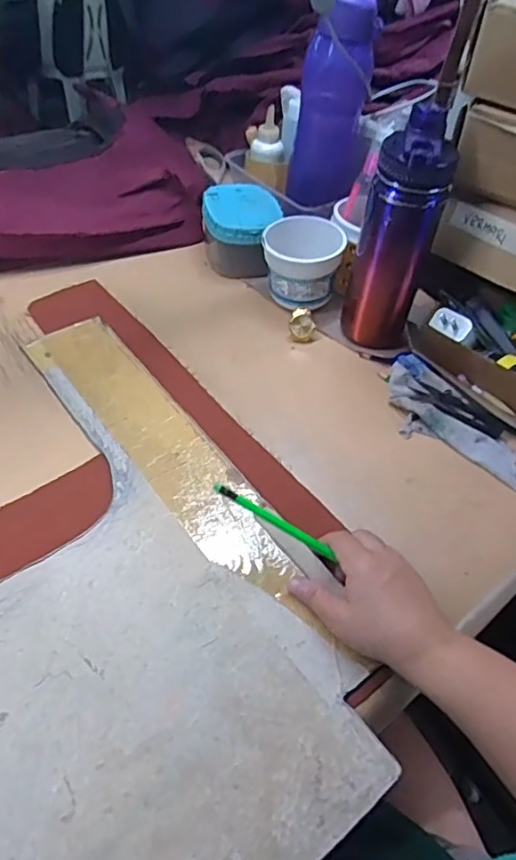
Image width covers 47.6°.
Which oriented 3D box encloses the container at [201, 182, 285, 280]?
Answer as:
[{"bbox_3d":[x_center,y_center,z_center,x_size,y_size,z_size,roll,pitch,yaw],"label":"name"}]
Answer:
[{"bbox_3d":[-0.024,-0.247,0.734,0.100,0.068,0.118,9,48,3],"label":"container"}]

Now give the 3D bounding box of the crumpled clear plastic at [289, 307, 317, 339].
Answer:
[{"bbox_3d":[0.048,-0.120,0.653,0.023,0.022,0.028,-31,58,-28],"label":"crumpled clear plastic"}]

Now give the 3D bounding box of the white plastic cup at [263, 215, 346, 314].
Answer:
[{"bbox_3d":[0.049,-0.189,0.678,0.087,0.077,0.085,3,48,-3],"label":"white plastic cup"}]

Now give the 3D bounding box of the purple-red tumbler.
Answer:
[{"bbox_3d":[0.139,-0.191,0.596,0.073,0.222,0.063,6,48,0],"label":"purple-red tumbler"}]

